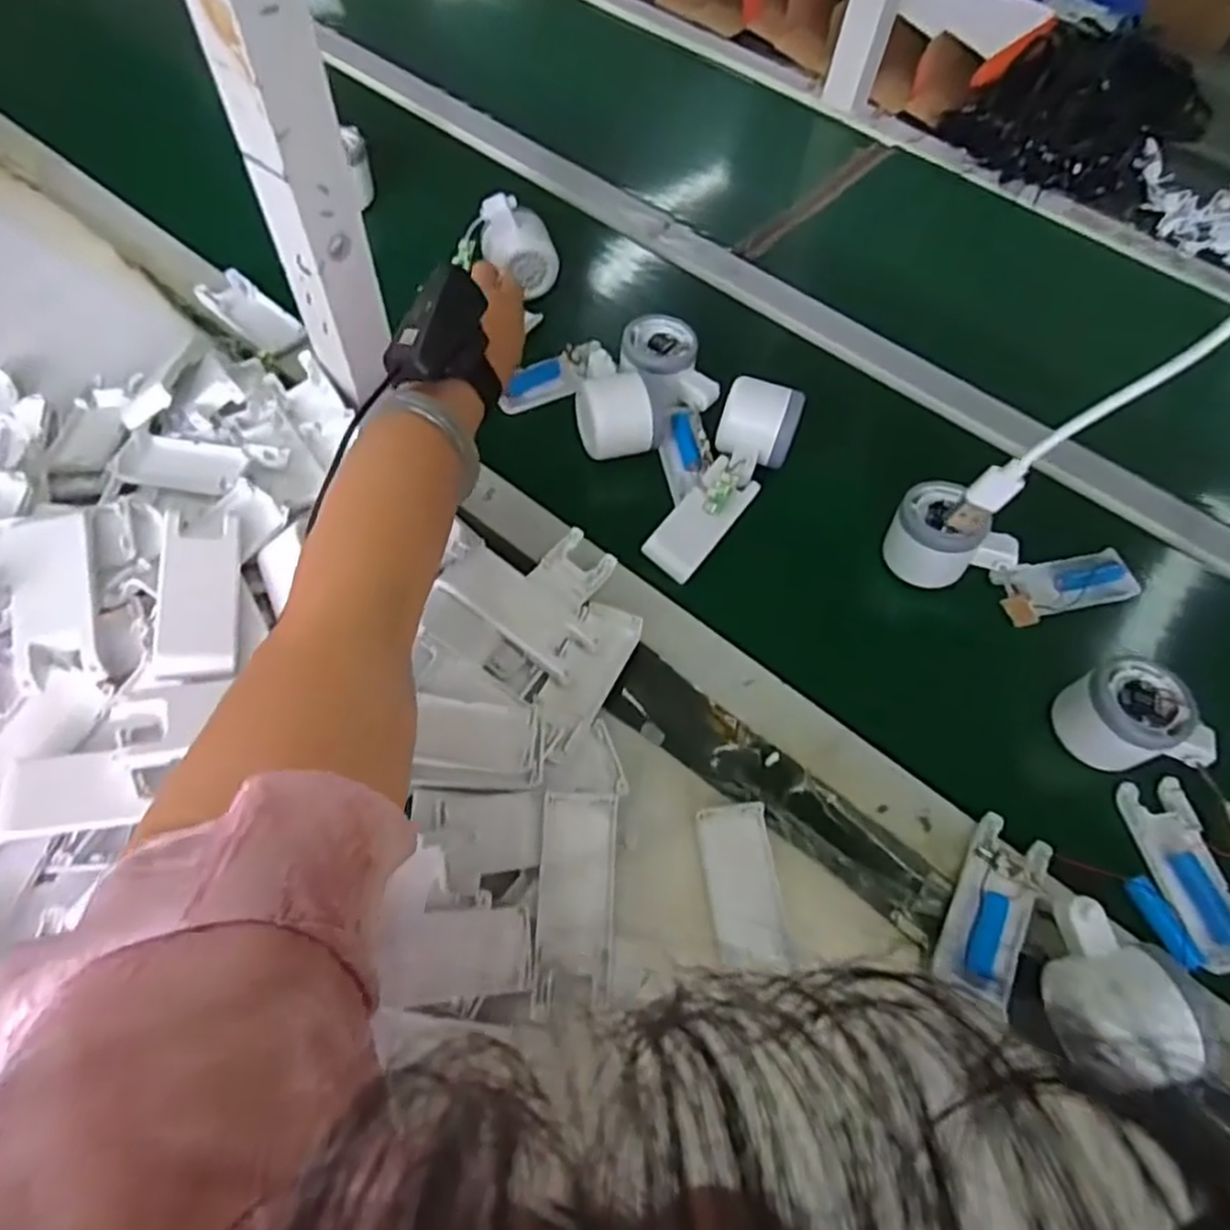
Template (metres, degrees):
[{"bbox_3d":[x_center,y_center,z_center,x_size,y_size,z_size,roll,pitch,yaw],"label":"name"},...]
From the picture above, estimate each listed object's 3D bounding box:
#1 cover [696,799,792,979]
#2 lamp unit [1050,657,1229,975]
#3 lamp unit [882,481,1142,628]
[{"bbox_3d":[0.070,0.145,0.389,0.038,0.005,0.084,-5,61,-5],"label":"cover"},{"bbox_3d":[0.326,0.116,0.436,0.072,0.057,0.171,-9,75,-9],"label":"lamp unit"},{"bbox_3d":[0.282,-0.037,0.513,0.178,0.075,0.073,15,61,4],"label":"lamp unit"}]

